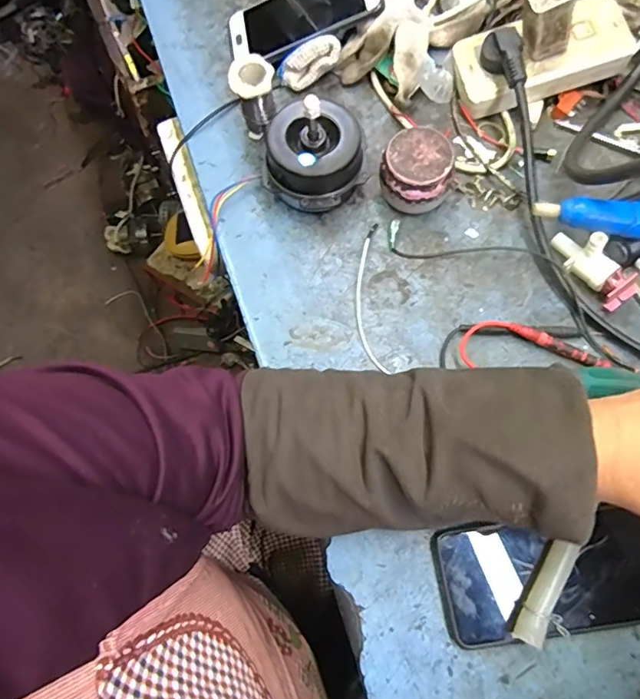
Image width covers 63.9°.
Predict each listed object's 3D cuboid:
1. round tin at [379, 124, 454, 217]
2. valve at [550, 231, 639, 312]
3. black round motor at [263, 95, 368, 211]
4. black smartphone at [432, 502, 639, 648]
[{"bbox_3d":[0.083,-0.150,0.446,0.061,0.055,0.061,0,71,1],"label":"round tin"},{"bbox_3d":[0.225,-0.071,0.417,0.028,0.033,0.076,-41,75,-12],"label":"valve"},{"bbox_3d":[-0.006,-0.162,0.443,0.090,0.075,0.079,-7,71,-1],"label":"black round motor"},{"bbox_3d":[0.169,0.160,0.362,0.165,0.013,0.075,-8,71,-2],"label":"black smartphone"}]

